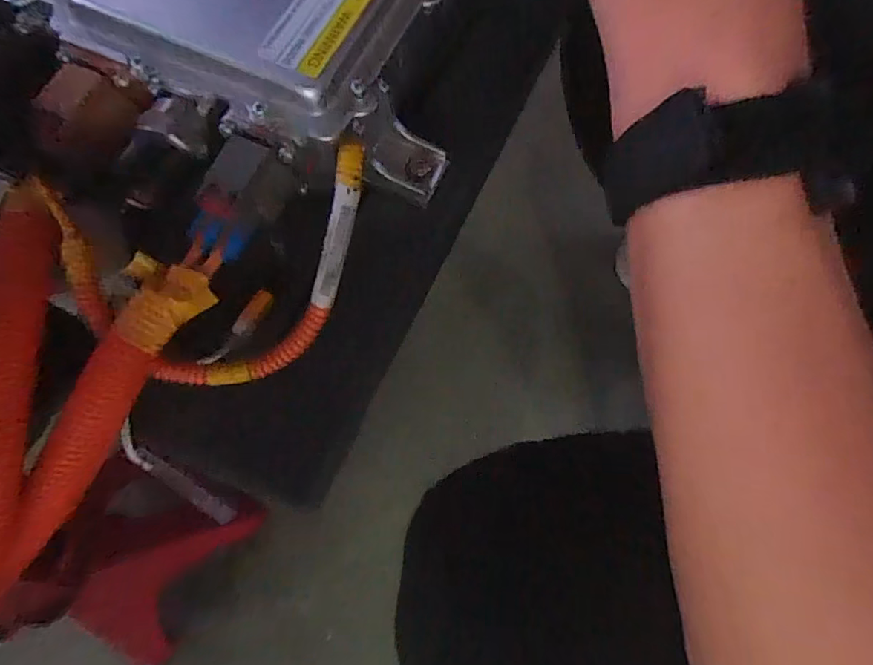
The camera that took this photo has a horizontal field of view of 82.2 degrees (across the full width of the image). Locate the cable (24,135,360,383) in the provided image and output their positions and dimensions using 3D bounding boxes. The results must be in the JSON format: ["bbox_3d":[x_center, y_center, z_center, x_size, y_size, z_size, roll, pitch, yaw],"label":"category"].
[{"bbox_3d":[-0.091,-0.026,0.227,0.134,0.052,0.086,-13,74,-5],"label":"cable"}]

